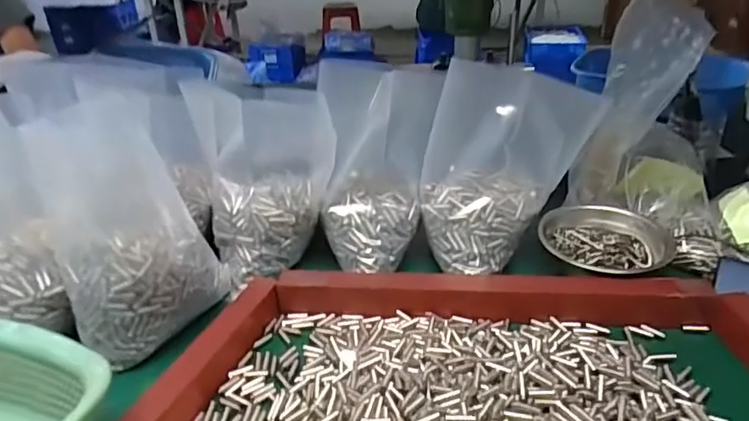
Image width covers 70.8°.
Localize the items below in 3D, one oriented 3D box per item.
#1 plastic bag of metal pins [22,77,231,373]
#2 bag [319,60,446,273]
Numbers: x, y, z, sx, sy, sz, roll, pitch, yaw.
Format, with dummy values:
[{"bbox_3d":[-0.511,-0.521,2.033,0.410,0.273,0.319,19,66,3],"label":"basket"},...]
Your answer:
[{"bbox_3d":[-0.221,0.012,0.482,0.133,0.208,0.120,-19,32,-25],"label":"plastic bag of metal pins"},{"bbox_3d":[0.005,-0.041,0.570,0.126,0.209,0.129,2,29,10],"label":"bag"}]

